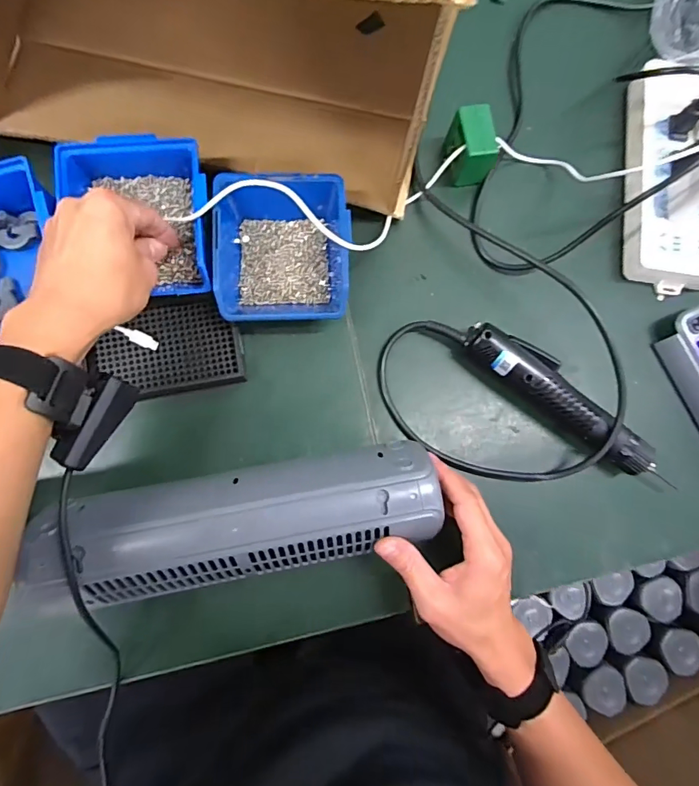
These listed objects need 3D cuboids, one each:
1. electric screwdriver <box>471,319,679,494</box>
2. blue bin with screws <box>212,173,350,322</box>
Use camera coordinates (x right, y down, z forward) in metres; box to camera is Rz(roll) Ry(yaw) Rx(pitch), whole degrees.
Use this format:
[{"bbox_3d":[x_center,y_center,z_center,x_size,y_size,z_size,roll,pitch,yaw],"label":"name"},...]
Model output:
[{"bbox_3d":[0.194,0.009,0.424,0.208,0.040,0.044,40,81,2],"label":"electric screwdriver"},{"bbox_3d":[-0.061,-0.129,0.412,0.116,0.064,0.132,-2,82,-5],"label":"blue bin with screws"}]

